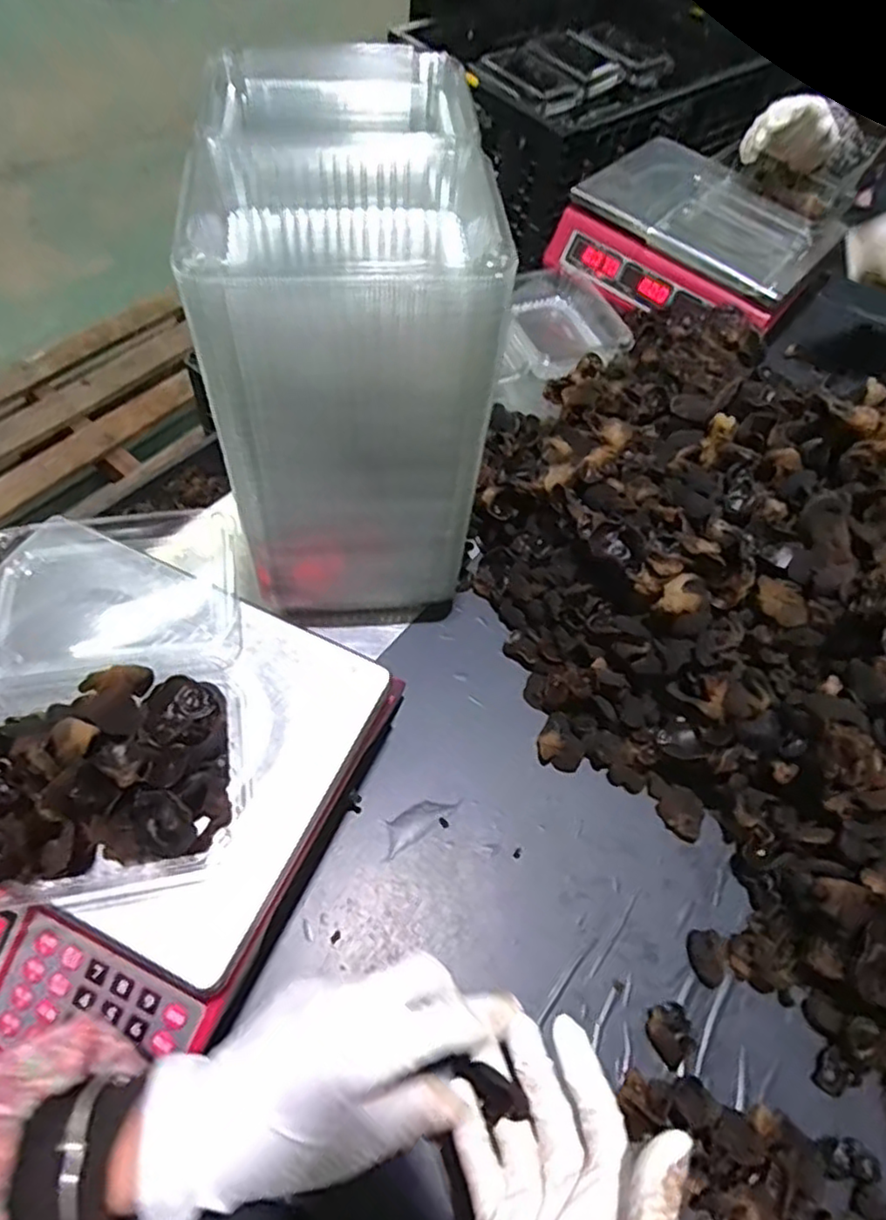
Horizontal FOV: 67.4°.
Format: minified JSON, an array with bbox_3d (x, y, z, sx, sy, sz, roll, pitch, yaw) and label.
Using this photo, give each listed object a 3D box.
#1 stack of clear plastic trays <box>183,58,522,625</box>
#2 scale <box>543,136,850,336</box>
[{"bbox_3d":[-0.059,-0.183,0.516,0.182,0.323,0.246,4,59,-5],"label":"stack of clear plastic trays"},{"bbox_3d":[0.329,-0.482,0.860,0.292,0.089,0.292,-39,71,-25],"label":"scale"}]

